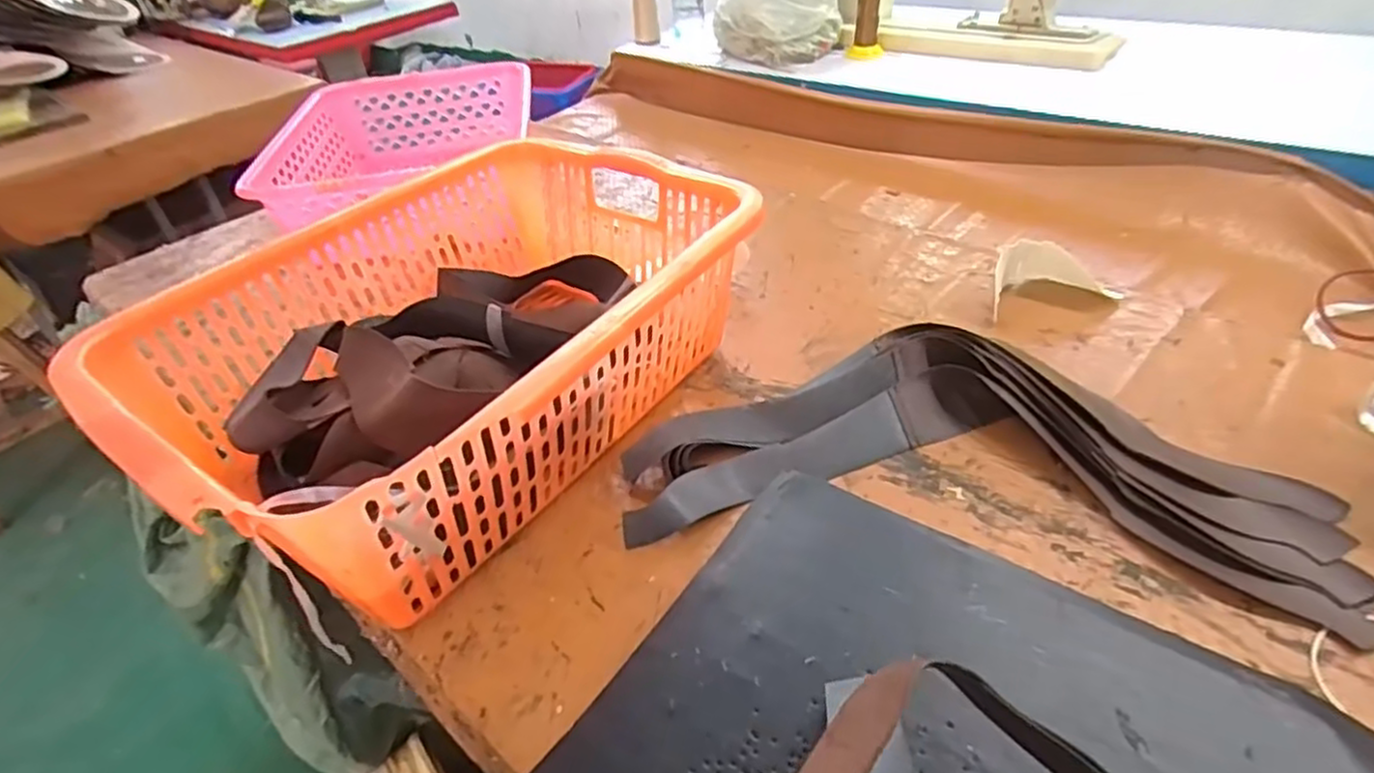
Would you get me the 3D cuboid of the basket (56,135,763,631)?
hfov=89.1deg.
[{"bbox_3d":[-0.174,-0.032,0.567,0.322,0.155,0.442,24,48,31],"label":"basket"}]

